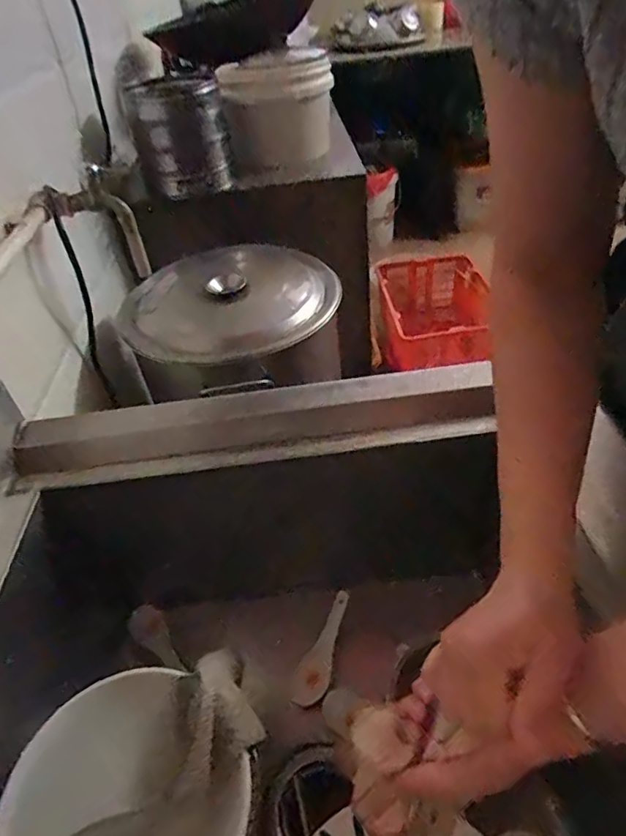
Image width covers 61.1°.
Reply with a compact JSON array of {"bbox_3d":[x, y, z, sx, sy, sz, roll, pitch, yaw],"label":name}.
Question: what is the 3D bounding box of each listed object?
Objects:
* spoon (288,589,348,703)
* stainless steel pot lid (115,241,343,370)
[{"bbox_3d":[0.012,0.254,0.591,0.038,0.015,0.121,16,64,24],"label":"spoon"},{"bbox_3d":[-0.118,-0.192,0.855,0.310,0.068,0.307,-4,42,4],"label":"stainless steel pot lid"}]

